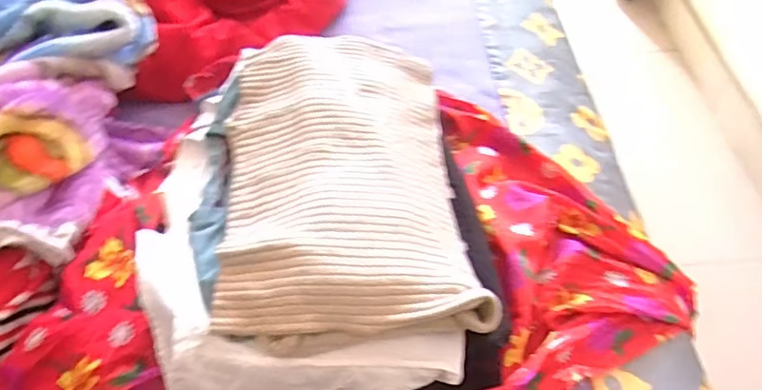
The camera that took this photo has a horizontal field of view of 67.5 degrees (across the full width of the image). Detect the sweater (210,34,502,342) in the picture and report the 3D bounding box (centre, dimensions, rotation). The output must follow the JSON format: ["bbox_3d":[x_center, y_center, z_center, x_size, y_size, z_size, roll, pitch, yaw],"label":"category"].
[{"bbox_3d":[-0.051,-0.040,0.723,0.308,0.075,0.481,1,48,-9],"label":"sweater"}]

